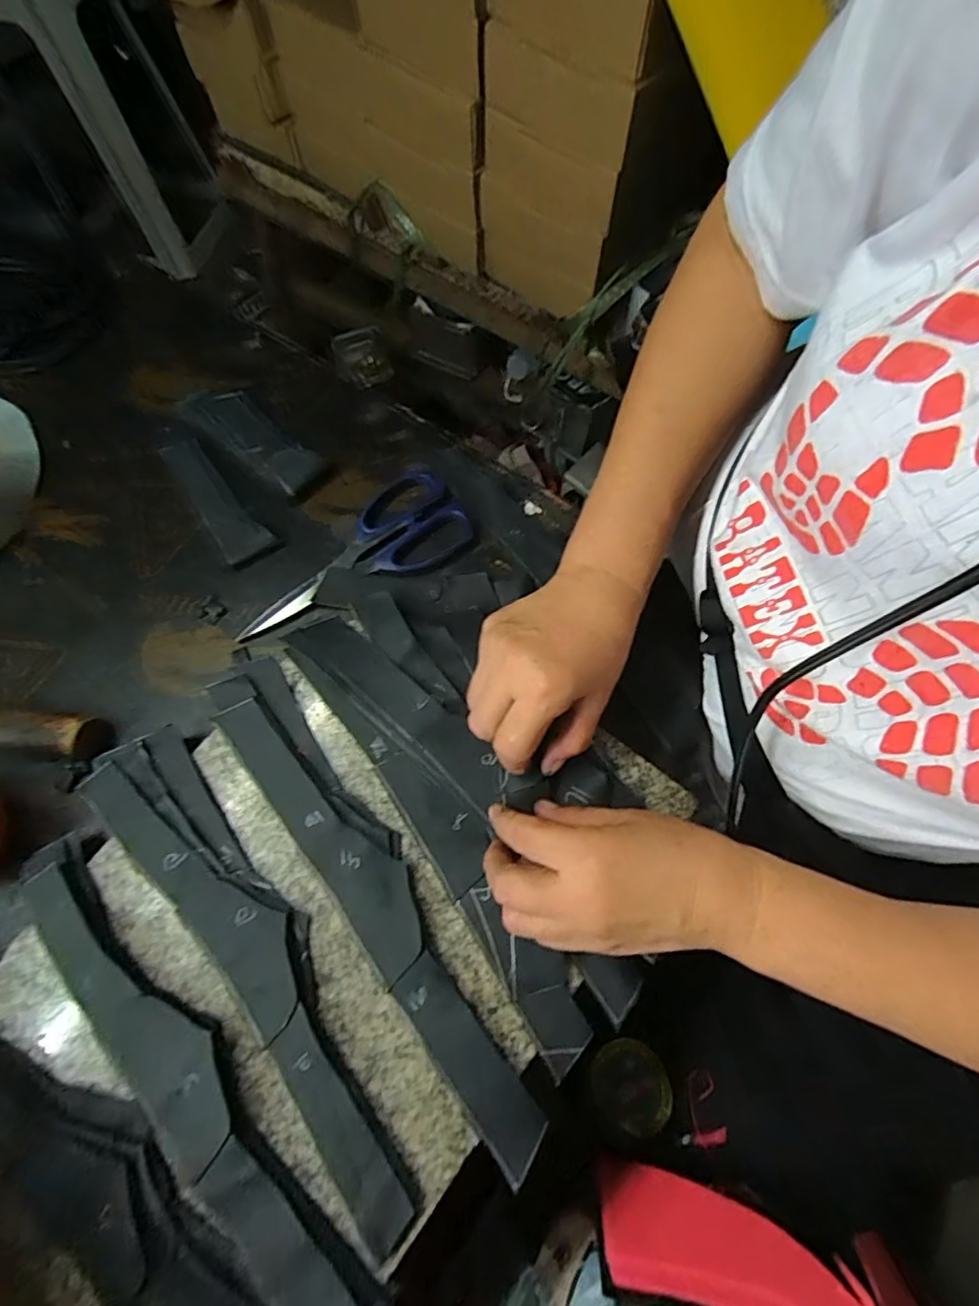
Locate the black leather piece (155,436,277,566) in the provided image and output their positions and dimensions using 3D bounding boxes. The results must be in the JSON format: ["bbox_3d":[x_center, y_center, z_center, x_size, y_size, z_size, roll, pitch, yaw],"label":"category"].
[{"bbox_3d":[-0.224,-0.129,0.459,0.038,0.009,0.140,-35,71,-11],"label":"black leather piece"}]

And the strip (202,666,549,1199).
[{"bbox_3d":[-0.074,0.131,0.333,0.049,0.009,0.319,-37,72,-12],"label":"strip"}]

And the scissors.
[{"bbox_3d":[-0.107,-0.074,0.427,0.184,0.007,0.078,-32,71,-10],"label":"scissors"}]

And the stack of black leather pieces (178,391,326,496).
[{"bbox_3d":[-0.204,-0.186,0.473,0.152,0.014,0.044,41,76,16],"label":"stack of black leather pieces"}]

